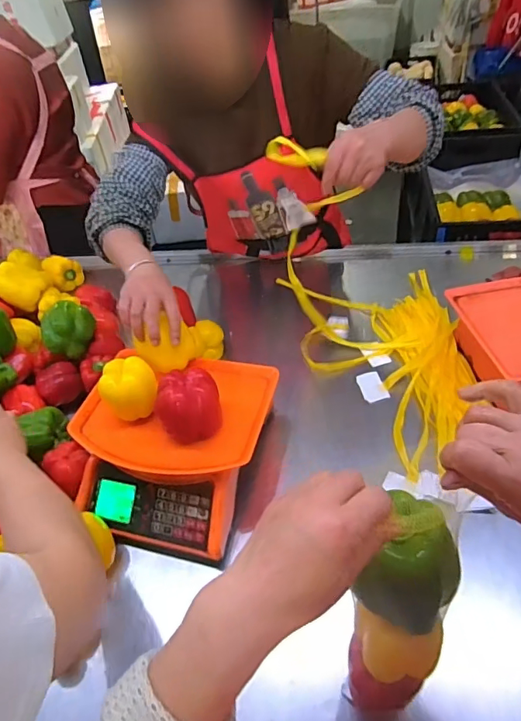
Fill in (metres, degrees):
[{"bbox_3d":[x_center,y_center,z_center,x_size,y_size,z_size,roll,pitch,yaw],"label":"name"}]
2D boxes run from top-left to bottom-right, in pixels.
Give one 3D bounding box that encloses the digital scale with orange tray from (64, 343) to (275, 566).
[{"bbox_3d":[-0.135,0.129,0.747,0.288,0.110,0.281,8,46,15],"label":"digital scale with orange tray"}]

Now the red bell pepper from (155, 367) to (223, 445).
[{"bbox_3d":[-0.101,0.060,0.679,0.086,0.094,0.074,-16,44,-9],"label":"red bell pepper"}]

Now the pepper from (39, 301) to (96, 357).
[{"bbox_3d":[-0.361,-0.050,0.913,0.096,0.090,0.078,-25,47,-18],"label":"pepper"}]

